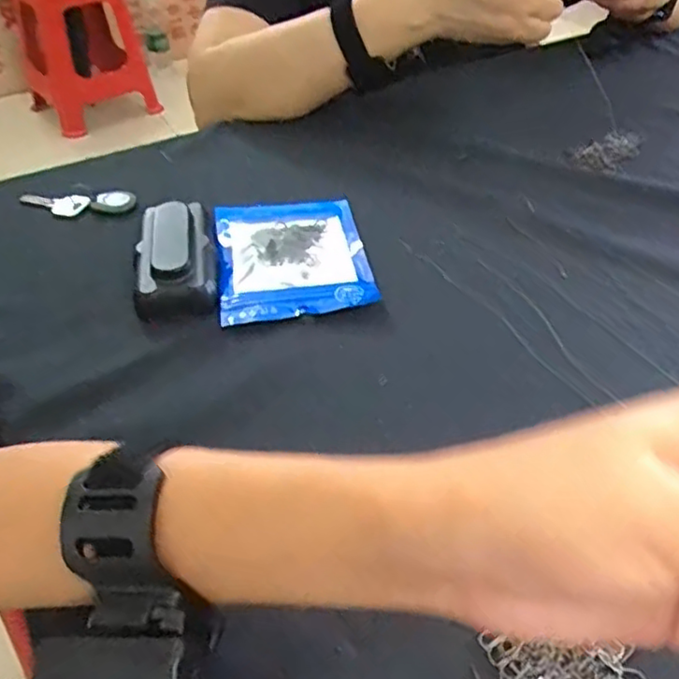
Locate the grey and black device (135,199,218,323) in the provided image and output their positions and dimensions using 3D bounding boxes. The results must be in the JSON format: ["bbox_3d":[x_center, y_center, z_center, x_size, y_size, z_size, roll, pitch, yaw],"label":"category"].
[{"bbox_3d":[-0.111,-0.056,0.458,0.051,0.031,0.114,-6,42,-6],"label":"grey and black device"}]

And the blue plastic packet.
[{"bbox_3d":[-0.034,-0.060,0.479,0.100,0.017,0.147,-7,41,-6],"label":"blue plastic packet"}]

